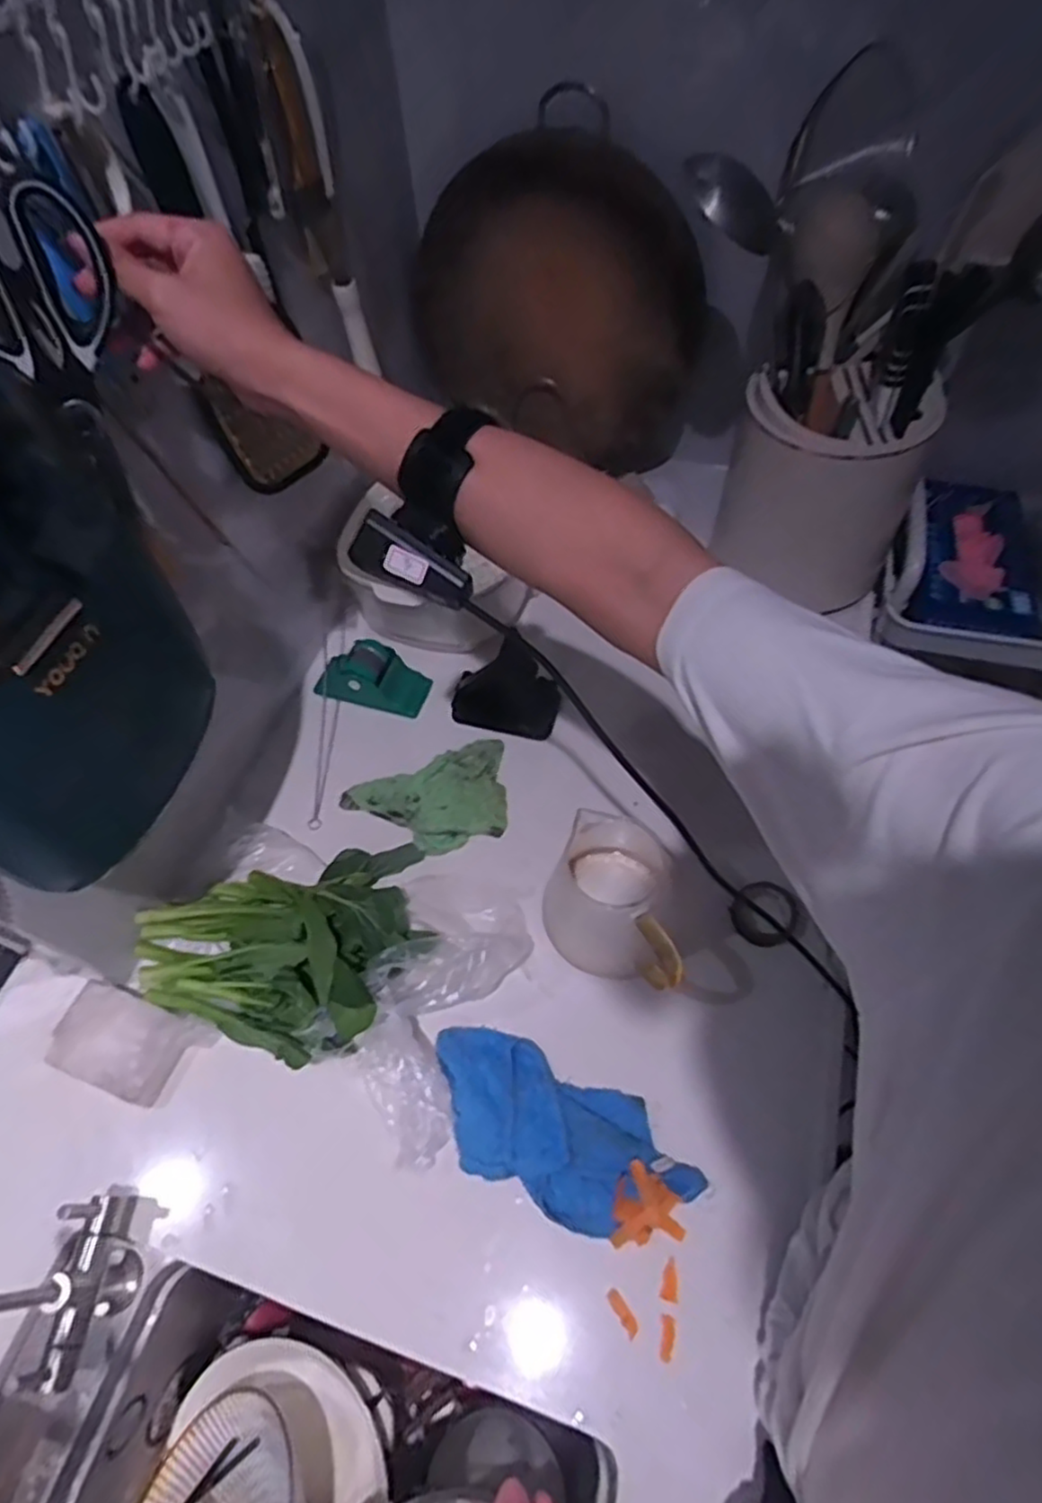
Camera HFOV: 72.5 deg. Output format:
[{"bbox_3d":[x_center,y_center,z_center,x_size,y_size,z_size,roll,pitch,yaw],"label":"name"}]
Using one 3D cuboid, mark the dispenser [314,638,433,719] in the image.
[{"bbox_3d":[-0.168,-0.085,0.790,0.120,0.048,0.064,11,59,10],"label":"dispenser"}]

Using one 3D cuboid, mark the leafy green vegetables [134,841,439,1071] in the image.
[{"bbox_3d":[-0.205,0.173,0.609,0.253,0.081,0.187,-15,59,-6],"label":"leafy green vegetables"}]

